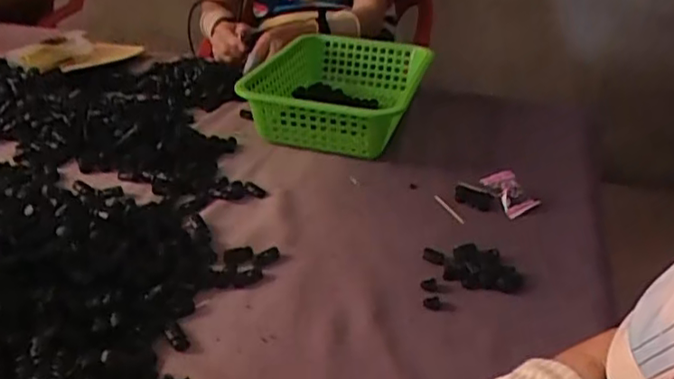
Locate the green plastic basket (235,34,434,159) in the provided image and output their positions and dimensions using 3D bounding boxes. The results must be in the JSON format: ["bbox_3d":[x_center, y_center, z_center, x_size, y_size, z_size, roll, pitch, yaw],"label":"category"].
[{"bbox_3d":[0.013,-0.151,0.883,0.204,0.089,0.350,12,30,13],"label":"green plastic basket"}]

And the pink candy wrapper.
[{"bbox_3d":[0.201,0.003,0.701,0.043,0.026,0.059,-10,33,-24],"label":"pink candy wrapper"}]

